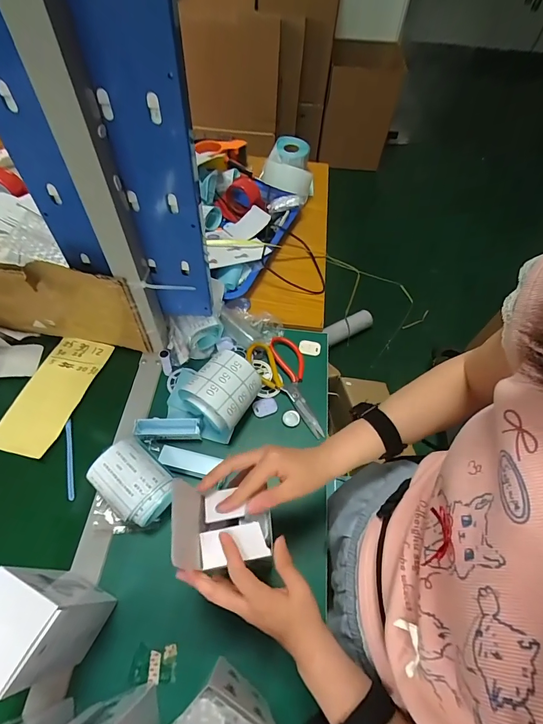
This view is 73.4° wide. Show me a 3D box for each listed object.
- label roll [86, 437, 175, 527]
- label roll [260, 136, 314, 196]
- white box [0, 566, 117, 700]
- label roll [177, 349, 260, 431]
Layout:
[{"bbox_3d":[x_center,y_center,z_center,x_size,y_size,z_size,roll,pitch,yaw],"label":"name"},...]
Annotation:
[{"bbox_3d":[-0.186,0.167,0.500,0.101,0.068,0.079,37,63,19],"label":"label roll"},{"bbox_3d":[0.050,-0.502,0.939,0.130,0.082,0.140,12,57,4],"label":"label roll"},{"bbox_3d":[-0.234,0.272,0.377,0.083,0.155,0.078,25,59,13],"label":"white box"},{"bbox_3d":[-0.076,0.049,0.587,0.097,0.081,0.107,33,61,17],"label":"label roll"}]

